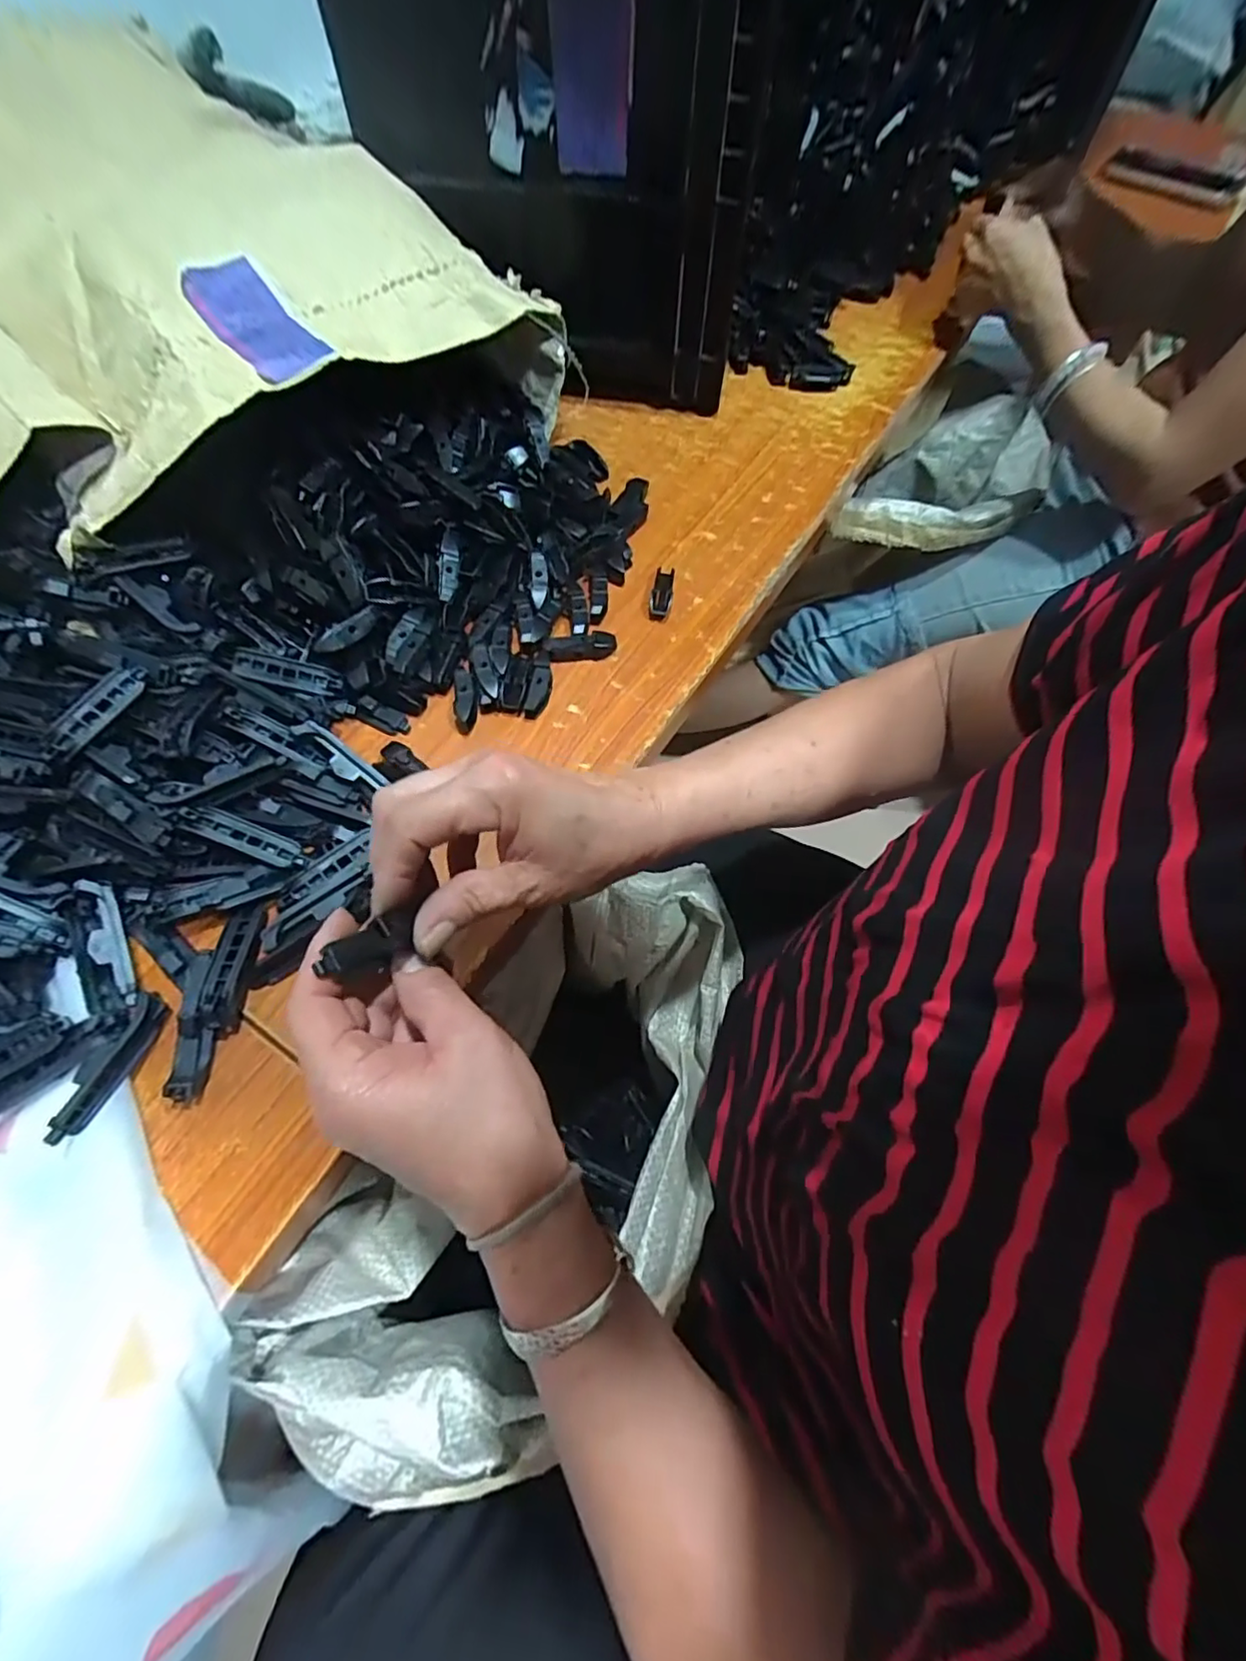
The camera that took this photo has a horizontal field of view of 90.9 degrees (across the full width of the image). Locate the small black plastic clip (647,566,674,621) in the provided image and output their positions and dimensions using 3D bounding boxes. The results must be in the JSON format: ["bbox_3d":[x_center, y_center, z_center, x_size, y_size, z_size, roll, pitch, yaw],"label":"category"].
[{"bbox_3d":[0.032,-0.190,0.492,0.018,0.010,0.052,9,64,3],"label":"small black plastic clip"}]

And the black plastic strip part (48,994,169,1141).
[{"bbox_3d":[-0.265,0.122,0.320,0.008,0.017,0.075,-10,47,31],"label":"black plastic strip part"}]

